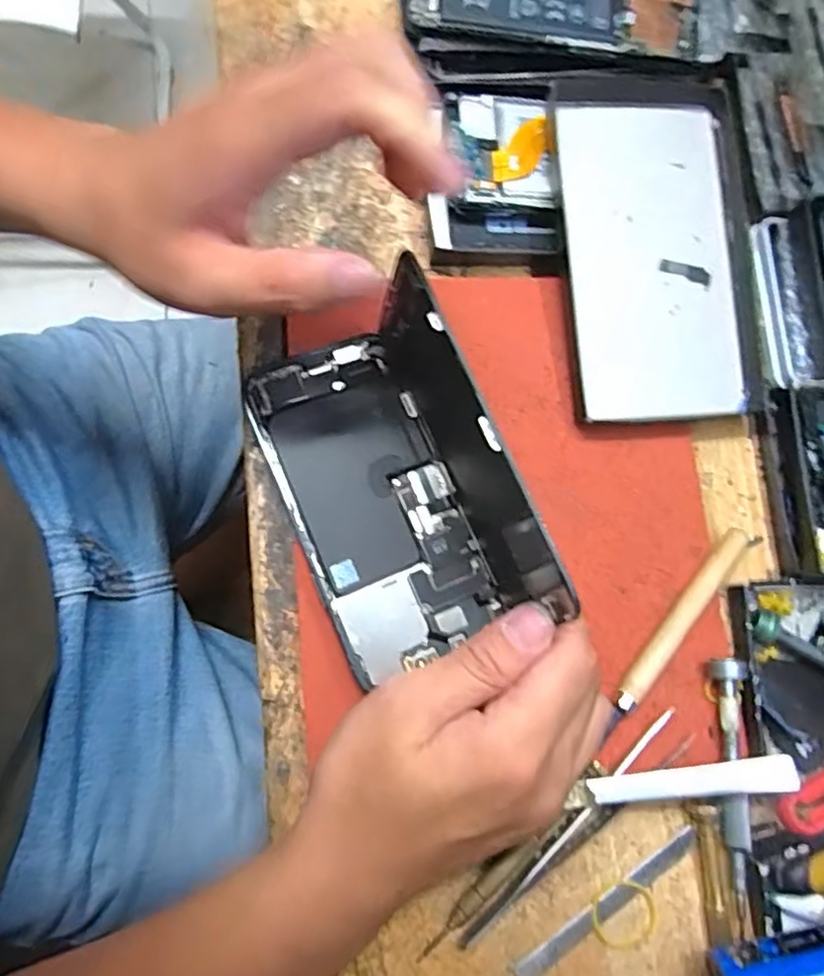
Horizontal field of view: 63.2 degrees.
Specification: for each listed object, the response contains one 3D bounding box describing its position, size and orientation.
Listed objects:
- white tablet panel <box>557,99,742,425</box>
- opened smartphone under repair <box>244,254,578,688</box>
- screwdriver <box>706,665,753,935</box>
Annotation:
[{"bbox_3d":[0.124,-0.118,0.351,0.090,0.013,0.167,-3,84,-9],"label":"white tablet panel"},{"bbox_3d":[-0.006,-0.008,0.283,0.103,0.074,0.144,-23,80,-4],"label":"opened smartphone under repair"},{"bbox_3d":[0.144,0.136,0.299,0.013,0.012,0.115,1,77,-6],"label":"screwdriver"}]

